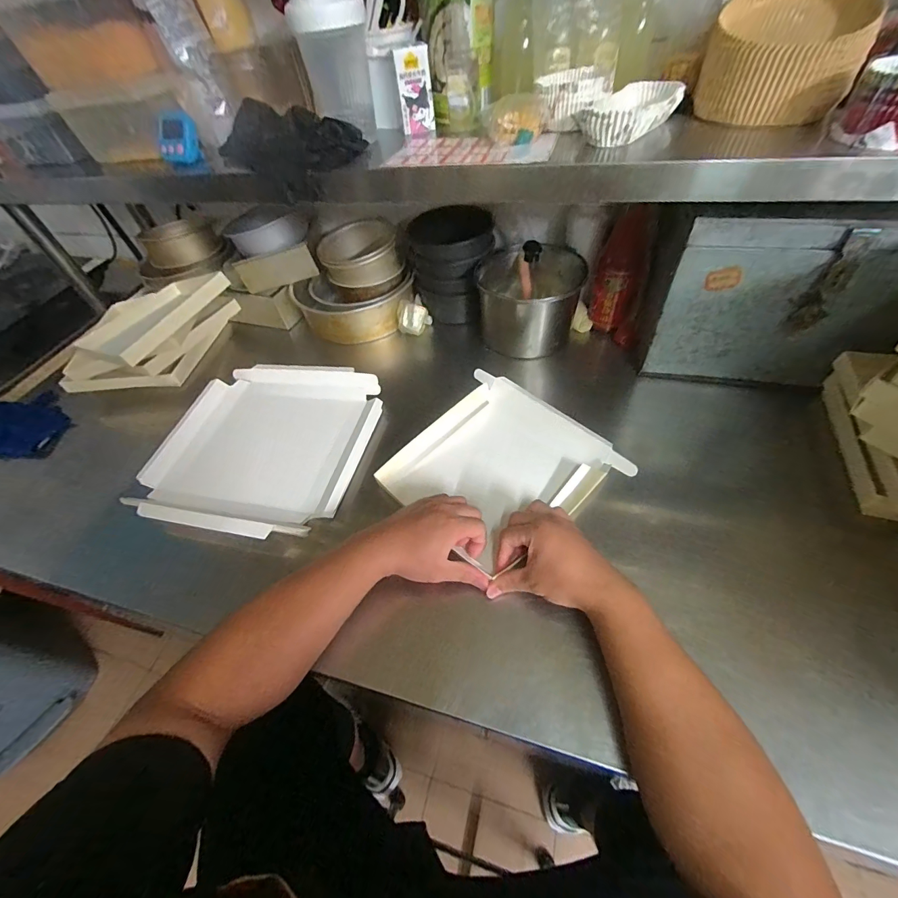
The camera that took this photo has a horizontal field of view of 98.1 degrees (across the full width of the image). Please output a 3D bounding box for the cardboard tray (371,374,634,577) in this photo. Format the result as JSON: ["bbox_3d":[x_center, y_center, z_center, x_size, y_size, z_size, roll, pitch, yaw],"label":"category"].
[{"bbox_3d":[0.074,0.022,0.560,0.274,0.033,0.240,-38,58,-22],"label":"cardboard tray"}]

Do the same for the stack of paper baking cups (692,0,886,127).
[{"bbox_3d":[0.369,-0.439,0.432,0.148,0.095,0.129,23,59,22],"label":"stack of paper baking cups"}]

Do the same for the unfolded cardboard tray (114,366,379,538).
[{"bbox_3d":[-0.293,-0.013,0.630,0.320,0.048,0.323,6,54,11],"label":"unfolded cardboard tray"}]

